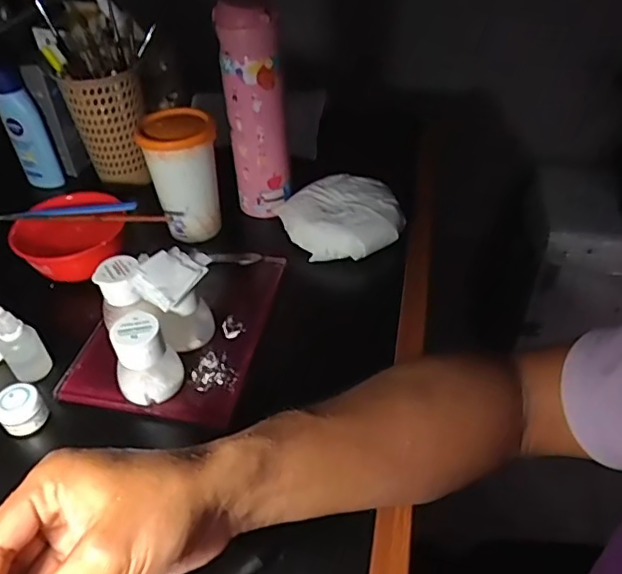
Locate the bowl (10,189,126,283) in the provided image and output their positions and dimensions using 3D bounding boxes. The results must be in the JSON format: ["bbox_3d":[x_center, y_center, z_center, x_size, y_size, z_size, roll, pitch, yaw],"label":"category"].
[{"bbox_3d":[-0.243,-0.050,0.565,0.107,0.050,0.093,-6,42,-3],"label":"bowl"}]

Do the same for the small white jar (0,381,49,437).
[{"bbox_3d":[-0.227,0.097,0.441,0.032,0.034,0.031,-2,42,2],"label":"small white jar"}]

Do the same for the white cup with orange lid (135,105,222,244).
[{"bbox_3d":[-0.131,-0.121,0.594,0.070,0.125,0.085,-9,42,-6],"label":"white cup with orange lid"}]

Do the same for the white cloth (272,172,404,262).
[{"bbox_3d":[0.033,-0.076,0.599,0.107,0.036,0.112,-27,47,-24],"label":"white cloth"}]

